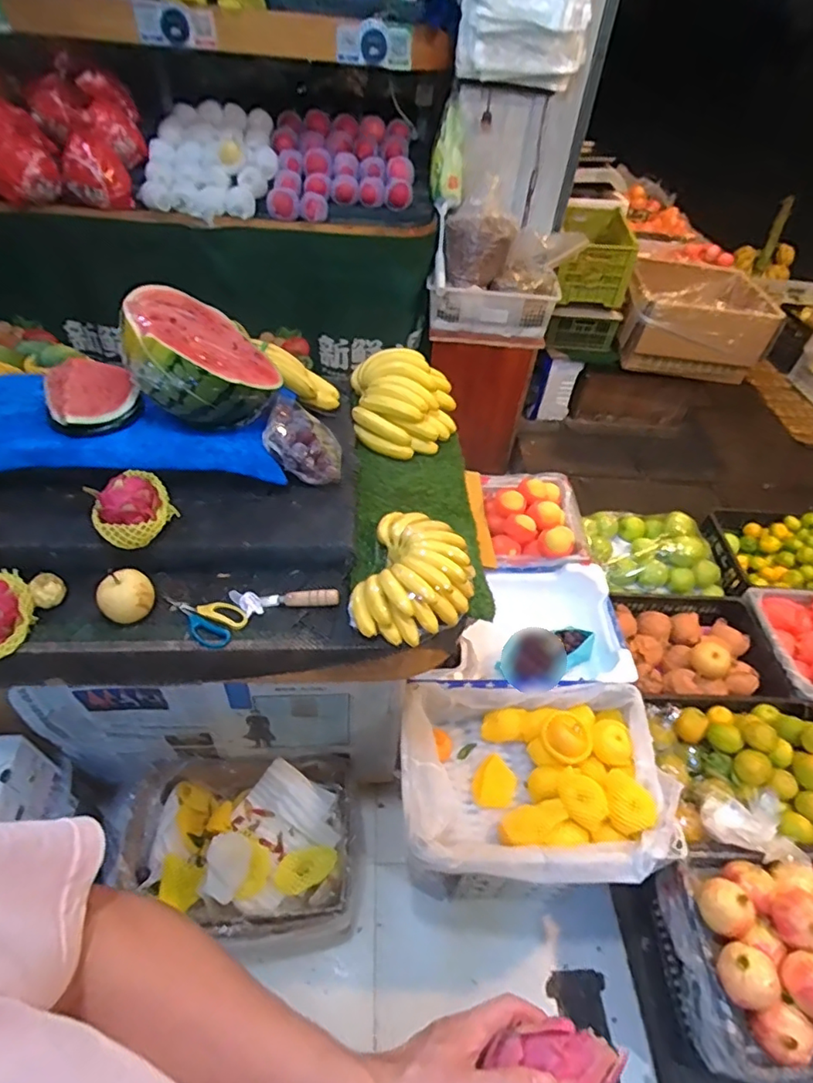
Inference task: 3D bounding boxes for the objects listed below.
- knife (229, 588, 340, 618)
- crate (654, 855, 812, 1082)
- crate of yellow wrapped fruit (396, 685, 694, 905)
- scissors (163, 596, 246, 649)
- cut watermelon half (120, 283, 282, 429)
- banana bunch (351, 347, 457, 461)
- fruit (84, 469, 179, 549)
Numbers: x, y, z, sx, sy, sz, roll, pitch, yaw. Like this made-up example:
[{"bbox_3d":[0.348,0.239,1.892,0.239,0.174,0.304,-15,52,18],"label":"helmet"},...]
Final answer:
[{"bbox_3d":[-0.197,0.095,0.900,0.175,0.028,0.044,3,47,-3],"label":"knife"},{"bbox_3d":[0.767,0.775,1.043,0.488,0.239,0.357,5,47,-1],"label":"crate"},{"bbox_3d":[0.260,0.490,1.165,0.535,0.137,0.376,2,47,-3],"label":"crate of yellow wrapped fruit"},{"bbox_3d":[-0.317,0.119,0.886,0.126,0.017,0.074,24,55,13],"label":"scissors"},{"bbox_3d":[-0.351,-0.293,0.934,0.245,0.132,0.280,16,34,-39],"label":"cut watermelon half"},{"bbox_3d":[-0.004,-0.307,1.227,0.227,0.115,0.242,2,47,-4],"label":"banana bunch"},{"bbox_3d":[-0.431,-0.058,0.886,0.118,0.071,0.117,3,47,-3],"label":"fruit"}]

